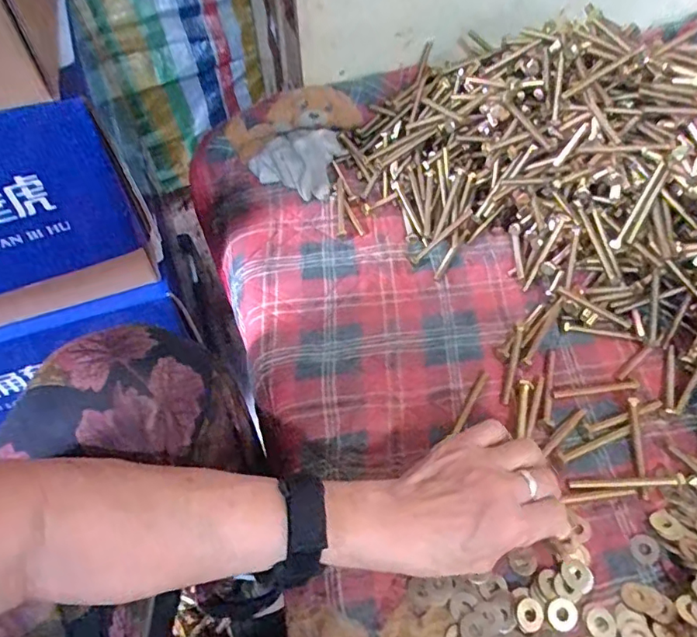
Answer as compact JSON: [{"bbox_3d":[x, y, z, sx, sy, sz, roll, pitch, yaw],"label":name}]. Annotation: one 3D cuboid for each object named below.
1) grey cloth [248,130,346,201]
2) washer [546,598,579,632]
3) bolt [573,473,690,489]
[{"bbox_3d":[-0.069,-0.192,0.636,0.112,0.045,0.100,10,50,9],"label":"grey cloth"},{"bbox_3d":[0.143,0.197,0.353,0.020,0.004,0.018,-12,50,-9],"label":"washer"},{"bbox_3d":[0.214,0.125,0.408,0.083,0.015,0.009,0,49,1],"label":"bolt"}]

